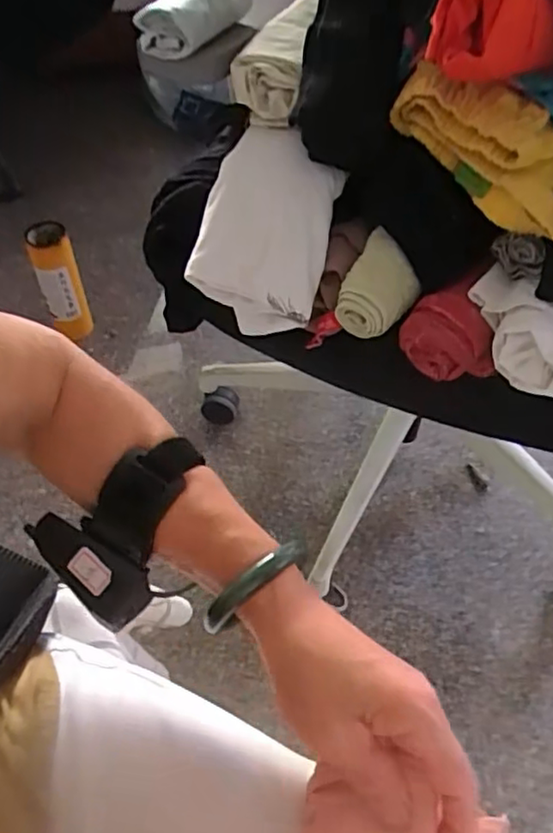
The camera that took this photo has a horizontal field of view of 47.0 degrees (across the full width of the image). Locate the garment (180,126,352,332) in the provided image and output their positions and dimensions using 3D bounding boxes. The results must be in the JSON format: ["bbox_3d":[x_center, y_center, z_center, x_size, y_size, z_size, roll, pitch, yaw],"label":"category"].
[{"bbox_3d":[-0.006,-0.179,0.593,0.116,0.059,0.179,13,71,7],"label":"garment"}]

